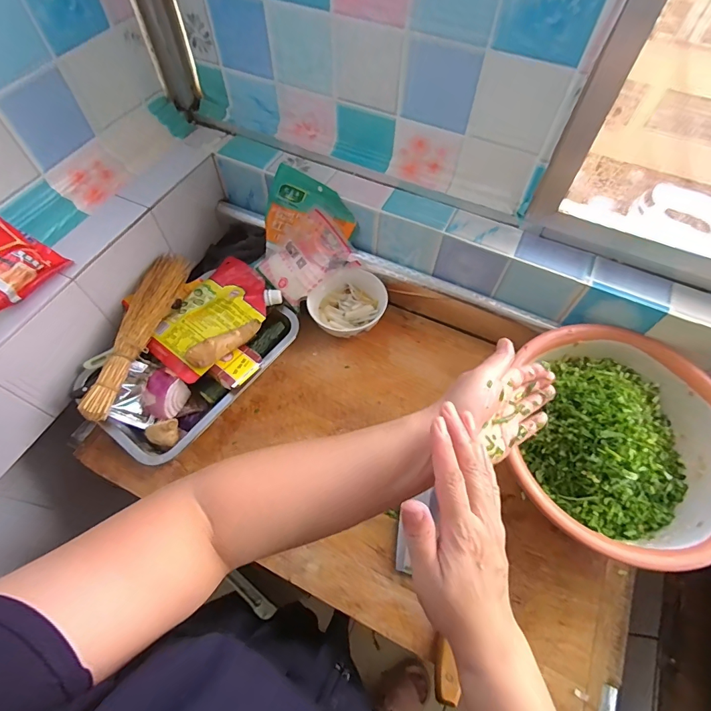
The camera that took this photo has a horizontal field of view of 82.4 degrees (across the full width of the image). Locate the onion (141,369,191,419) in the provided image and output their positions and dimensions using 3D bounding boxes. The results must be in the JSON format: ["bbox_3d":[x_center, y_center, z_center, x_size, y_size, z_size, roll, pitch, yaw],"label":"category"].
[{"bbox_3d":[-0.269,0.054,0.567,0.047,0.046,0.059,22,62,11],"label":"onion"}]

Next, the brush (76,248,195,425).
[{"bbox_3d":[-0.317,-0.039,0.580,0.054,0.034,0.264,13,61,6],"label":"brush"}]

